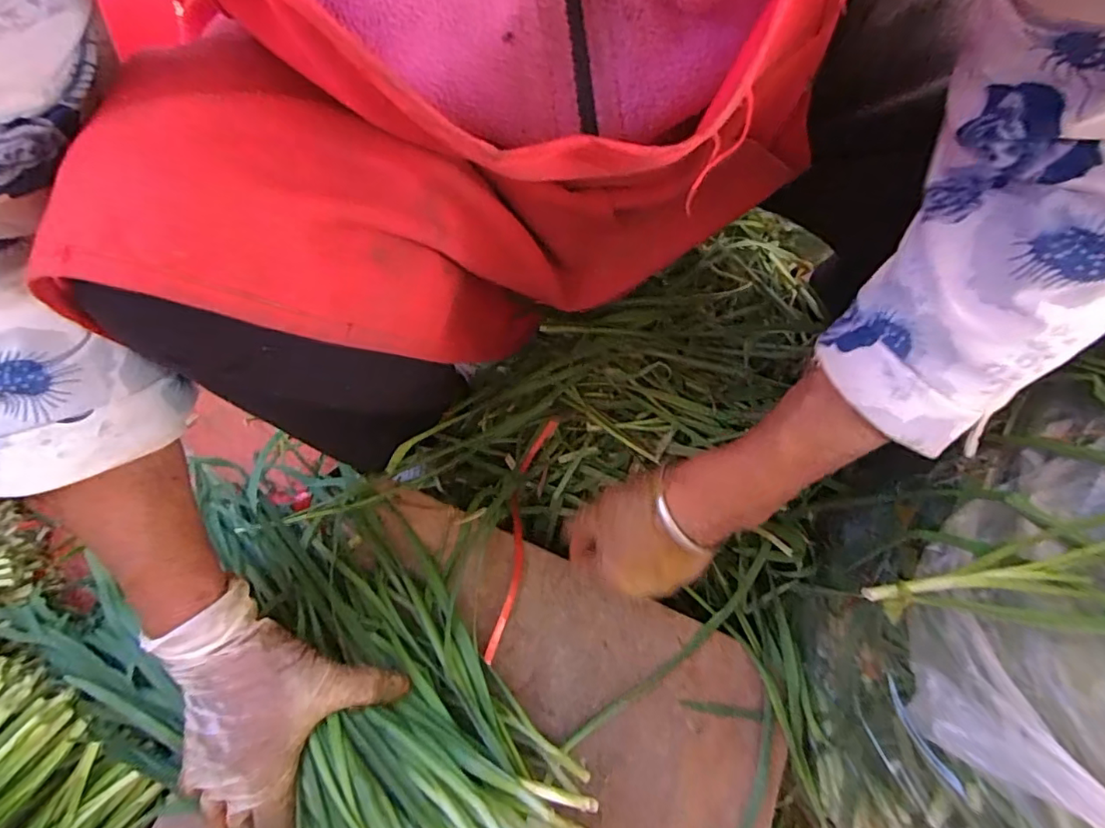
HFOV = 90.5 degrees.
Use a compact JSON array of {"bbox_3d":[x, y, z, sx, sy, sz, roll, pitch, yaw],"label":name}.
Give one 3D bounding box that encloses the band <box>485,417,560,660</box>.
[{"bbox_3d":[-0.026,0.088,0.428,0.022,0.034,0.196,11,65,4],"label":"band"}]

